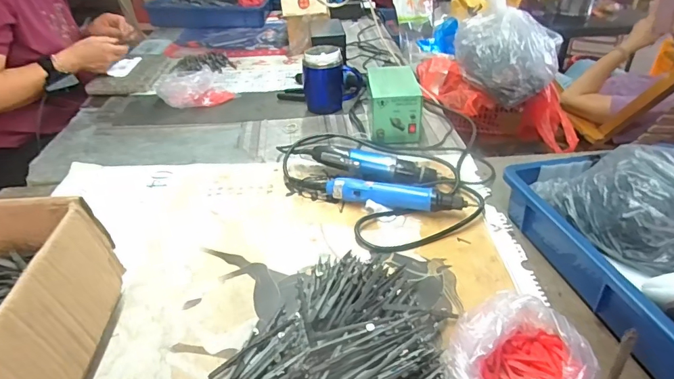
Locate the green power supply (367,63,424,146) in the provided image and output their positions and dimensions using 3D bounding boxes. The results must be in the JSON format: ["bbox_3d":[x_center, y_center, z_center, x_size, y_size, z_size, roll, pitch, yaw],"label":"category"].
[{"bbox_3d":[0.109,-0.173,0.851,0.093,0.094,0.148,-2,35,-1],"label":"green power supply"}]

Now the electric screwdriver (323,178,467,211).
[{"bbox_3d":[0.086,0.009,0.660,0.205,0.037,0.037,6,36,10],"label":"electric screwdriver"}]

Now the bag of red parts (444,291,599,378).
[{"bbox_3d":[0.175,0.169,0.419,0.144,0.067,0.112,-14,37,-17],"label":"bag of red parts"}]

